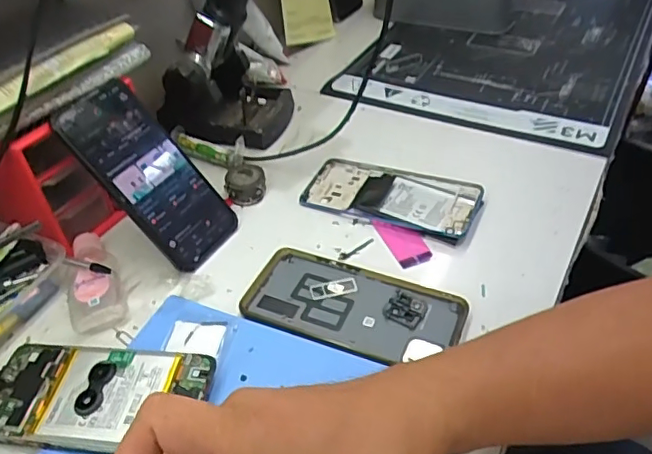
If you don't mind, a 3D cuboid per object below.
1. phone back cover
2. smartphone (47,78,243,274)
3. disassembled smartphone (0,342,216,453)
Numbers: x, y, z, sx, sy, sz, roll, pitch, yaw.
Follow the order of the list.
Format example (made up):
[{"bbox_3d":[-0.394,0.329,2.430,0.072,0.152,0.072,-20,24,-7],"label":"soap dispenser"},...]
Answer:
[{"bbox_3d":[0.019,0.062,0.436,0.167,0.007,0.081,15,46,19],"label":"phone back cover"},{"bbox_3d":[-0.152,-0.044,0.485,0.010,0.167,0.076,-23,20,49],"label":"smartphone"},{"bbox_3d":[-0.161,0.113,0.378,0.161,0.008,0.072,0,46,15],"label":"disassembled smartphone"}]

